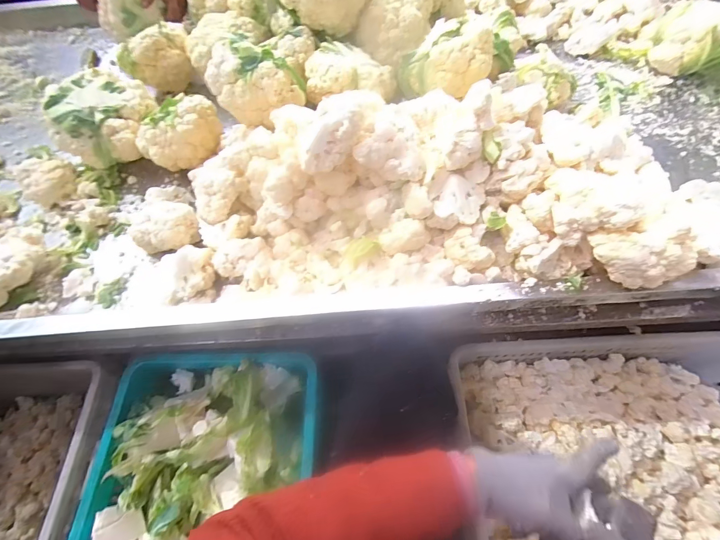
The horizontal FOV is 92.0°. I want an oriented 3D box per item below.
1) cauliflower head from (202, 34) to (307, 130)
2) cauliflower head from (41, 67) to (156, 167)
[{"bbox_3d":[-0.186,-0.339,0.616,0.131,0.111,0.130,-2,60,3],"label":"cauliflower head"},{"bbox_3d":[-0.503,-0.299,0.684,0.153,0.102,0.160,5,60,6],"label":"cauliflower head"}]

